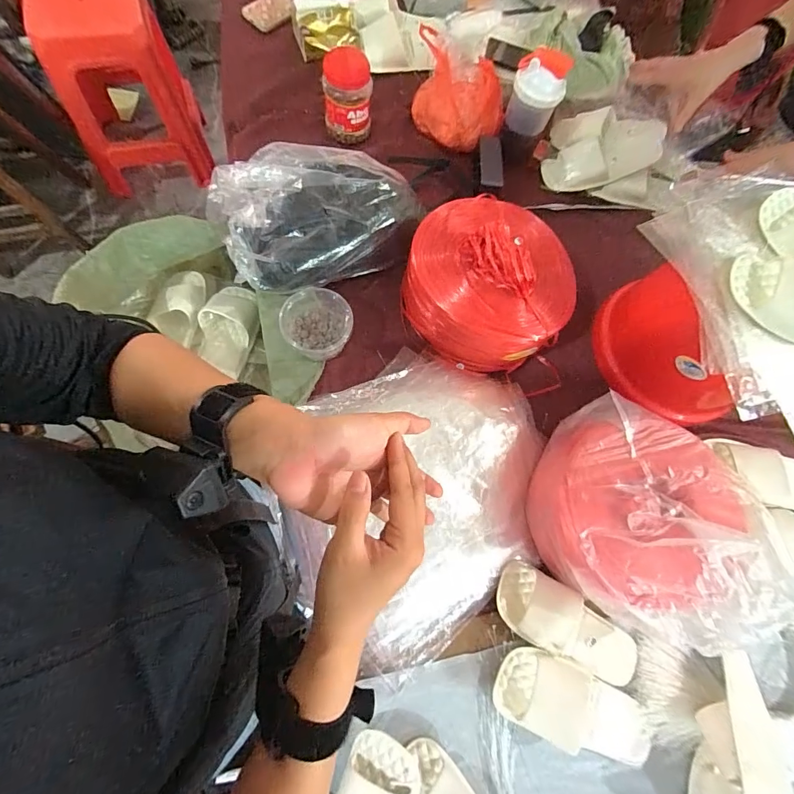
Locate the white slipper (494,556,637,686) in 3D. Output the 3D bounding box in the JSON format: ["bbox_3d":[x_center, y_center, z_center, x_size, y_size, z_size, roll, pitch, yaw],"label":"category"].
[{"bbox_3d":[0.260,0.345,0.589,0.228,0.052,0.096,32,72,4],"label":"white slipper"}]

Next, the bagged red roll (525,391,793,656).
[{"bbox_3d":[0.365,0.173,0.561,0.298,0.170,0.277,2,73,-6],"label":"bagged red roll"}]

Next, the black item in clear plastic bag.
[{"bbox_3d":[-0.147,-0.344,0.716,0.341,0.130,0.261,-20,76,-12],"label":"black item in clear plastic bag"}]

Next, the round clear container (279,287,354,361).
[{"bbox_3d":[-0.132,-0.123,0.666,0.112,0.081,0.112,2,73,-6],"label":"round clear container"}]

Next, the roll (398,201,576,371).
[{"bbox_3d":[0.154,-0.198,0.659,0.256,0.159,0.269,2,73,-6],"label":"roll"}]

